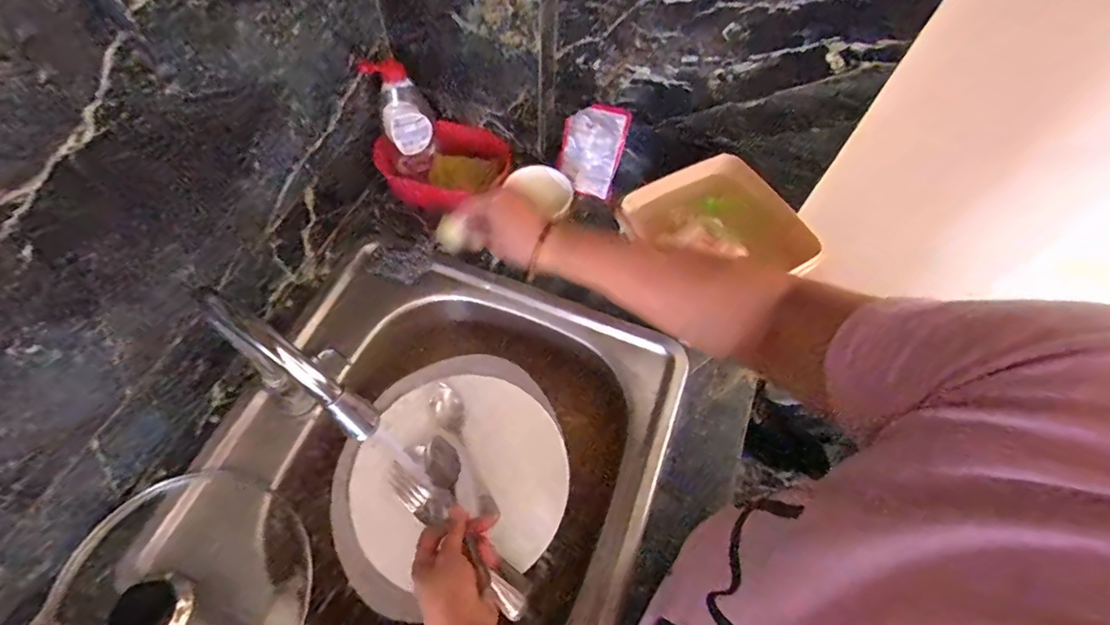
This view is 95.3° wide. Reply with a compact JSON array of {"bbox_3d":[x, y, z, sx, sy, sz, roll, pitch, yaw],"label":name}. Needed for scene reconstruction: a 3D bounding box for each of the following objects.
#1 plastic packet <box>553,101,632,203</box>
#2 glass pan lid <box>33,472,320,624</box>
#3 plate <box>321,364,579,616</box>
[{"bbox_3d":[0.053,-0.236,0.731,0.085,0.125,0.018,16,30,2],"label":"plastic packet"},{"bbox_3d":[-0.354,0.286,0.484,0.217,0.067,0.233,1,62,-1],"label":"glass pan lid"},{"bbox_3d":[-0.121,0.183,0.598,0.267,0.028,0.250,1,62,-1],"label":"plate"}]

